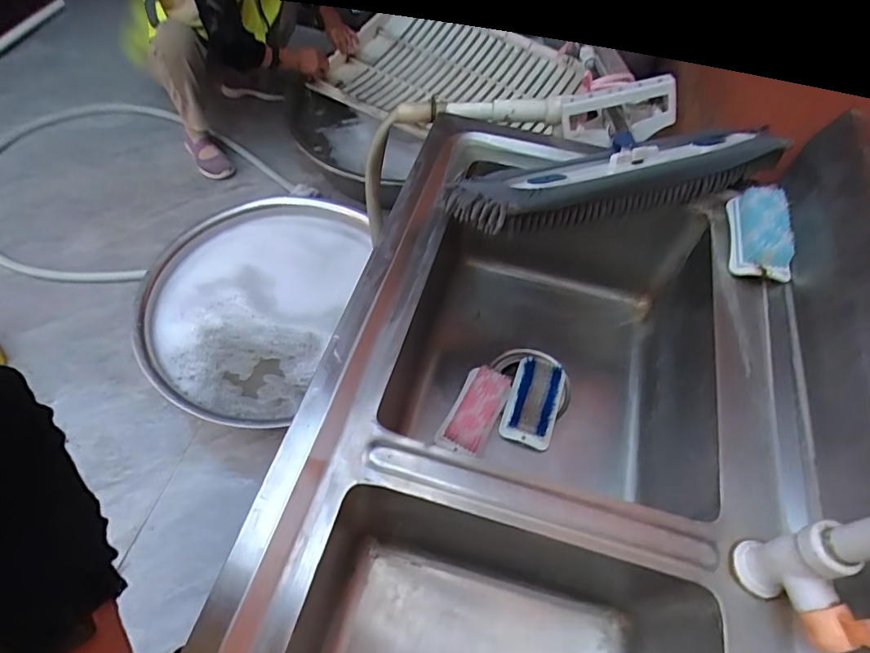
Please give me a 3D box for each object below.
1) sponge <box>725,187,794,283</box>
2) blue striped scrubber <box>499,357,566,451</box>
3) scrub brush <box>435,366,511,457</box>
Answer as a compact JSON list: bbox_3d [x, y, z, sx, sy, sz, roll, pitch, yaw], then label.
[{"bbox_3d":[0.364,-0.108,0.580,0.056,0.039,0.118,12,57,4],"label":"sponge"},{"bbox_3d":[0.131,0.094,0.676,0.064,0.024,0.122,19,58,8],"label":"blue striped scrubber"},{"bbox_3d":[0.050,0.107,0.656,0.055,0.028,0.122,24,58,11],"label":"scrub brush"}]

